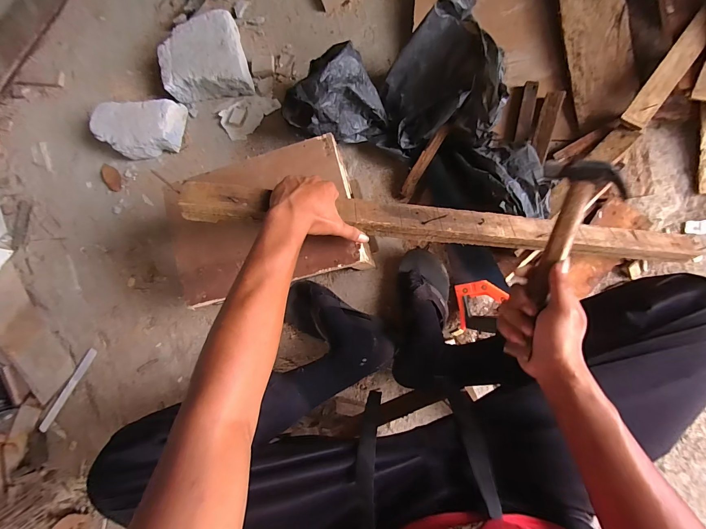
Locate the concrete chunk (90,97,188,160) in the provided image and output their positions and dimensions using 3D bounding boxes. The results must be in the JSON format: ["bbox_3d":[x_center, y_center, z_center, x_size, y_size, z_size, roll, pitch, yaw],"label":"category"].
[{"bbox_3d":[-0.519,-0.331,0.802,0.212,0.074,0.115,-4,86,7],"label":"concrete chunk"}]

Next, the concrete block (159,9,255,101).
[{"bbox_3d":[-0.354,-0.500,0.791,0.214,0.070,0.180,-4,86,7],"label":"concrete block"}]

